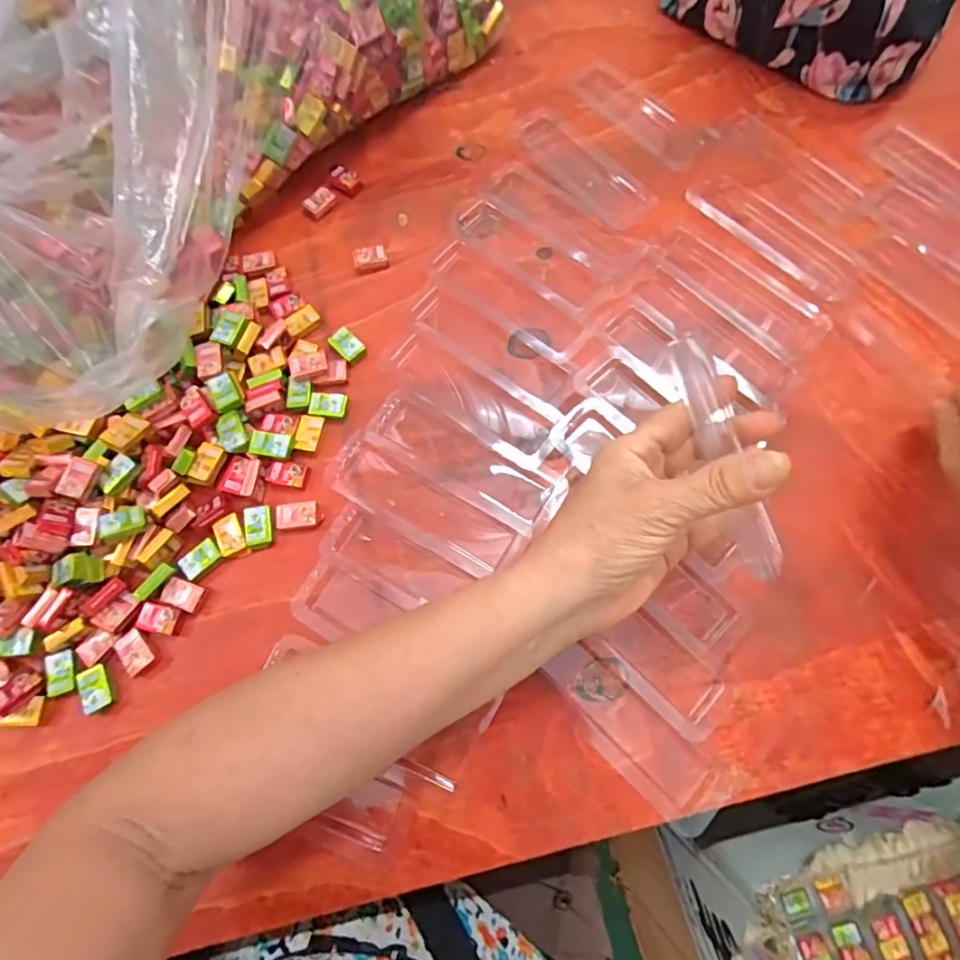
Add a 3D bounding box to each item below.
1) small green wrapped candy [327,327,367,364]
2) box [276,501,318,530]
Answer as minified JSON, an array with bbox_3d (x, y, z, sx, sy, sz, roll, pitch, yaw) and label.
[{"bbox_3d":[-0.098,-0.099,0.384,0.018,0.006,0.027,-43,76,-11],"label":"small green wrapped candy"},{"bbox_3d":[-0.120,0.022,0.342,0.026,0.004,0.017,-7,72,0],"label":"box"}]

